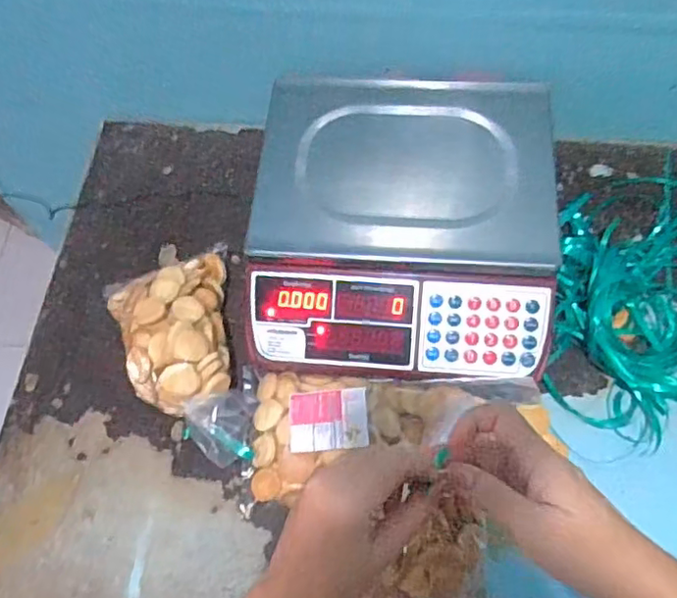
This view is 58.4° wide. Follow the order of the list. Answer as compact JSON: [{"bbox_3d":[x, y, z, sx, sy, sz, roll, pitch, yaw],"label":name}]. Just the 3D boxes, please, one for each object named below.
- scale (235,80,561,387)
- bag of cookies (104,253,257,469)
[{"bbox_3d":[0.064,-0.089,0.622,0.294,0.090,0.321,3,62,5],"label":"scale"},{"bbox_3d":[-0.147,0.047,0.590,0.121,0.089,0.244,-23,63,-9],"label":"bag of cookies"}]

